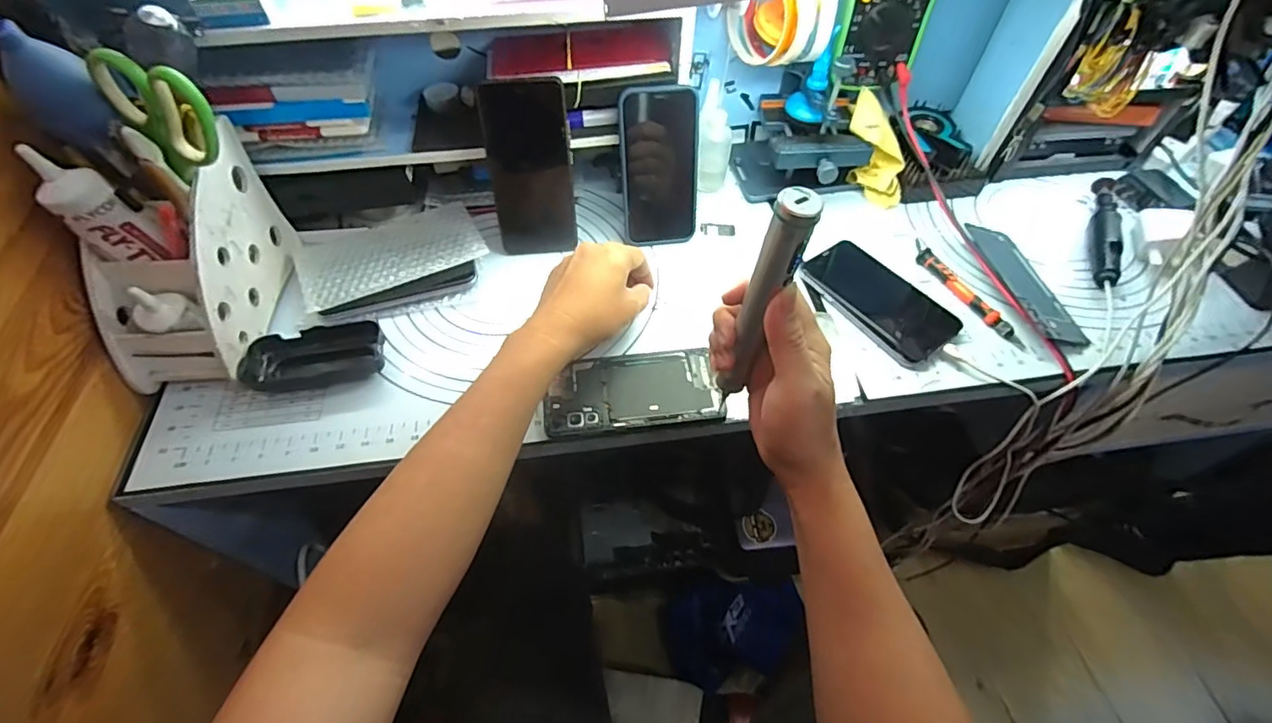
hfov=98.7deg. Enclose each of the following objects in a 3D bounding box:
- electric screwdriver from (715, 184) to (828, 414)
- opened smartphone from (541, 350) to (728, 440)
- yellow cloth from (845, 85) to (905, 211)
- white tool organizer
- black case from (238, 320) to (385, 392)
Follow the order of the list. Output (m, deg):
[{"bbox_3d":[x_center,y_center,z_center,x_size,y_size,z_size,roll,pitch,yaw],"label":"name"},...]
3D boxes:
[{"bbox_3d":[0.076,-0.023,0.356,0.022,0.197,0.022,25,56,12],"label":"electric screwdriver"},{"bbox_3d":[-0.002,0.025,0.470,0.146,0.007,0.071,-6,55,-5],"label":"opened smartphone"},{"bbox_3d":[0.265,-0.233,0.607,0.046,0.125,0.038,-29,22,-20],"label":"yellow cloth"},{"bbox_3d":[-0.377,-0.083,0.465,0.091,0.130,0.181,-6,55,-5],"label":"white tool organizer"},{"bbox_3d":[-0.281,-0.007,0.485,0.111,0.025,0.049,-7,55,-6],"label":"black case"}]

